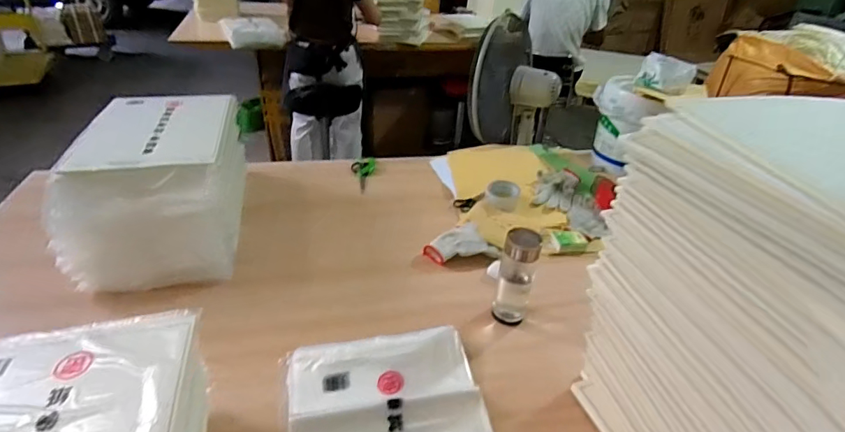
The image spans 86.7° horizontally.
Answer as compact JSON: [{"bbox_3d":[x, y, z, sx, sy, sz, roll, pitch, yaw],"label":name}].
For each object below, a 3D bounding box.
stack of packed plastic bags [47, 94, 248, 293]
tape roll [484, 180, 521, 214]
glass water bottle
[{"bbox_3d":[-0.564,-0.075,0.994,0.281,0.240,0.439,-3,35,-12],"label":"stack of packed plastic bags"},{"bbox_3d":[0.208,-0.052,1.174,0.088,0.042,0.092,15,35,14],"label":"tape roll"},{"bbox_3d":[0.172,0.113,0.823,0.066,0.178,0.052,14,35,13],"label":"glass water bottle"}]

